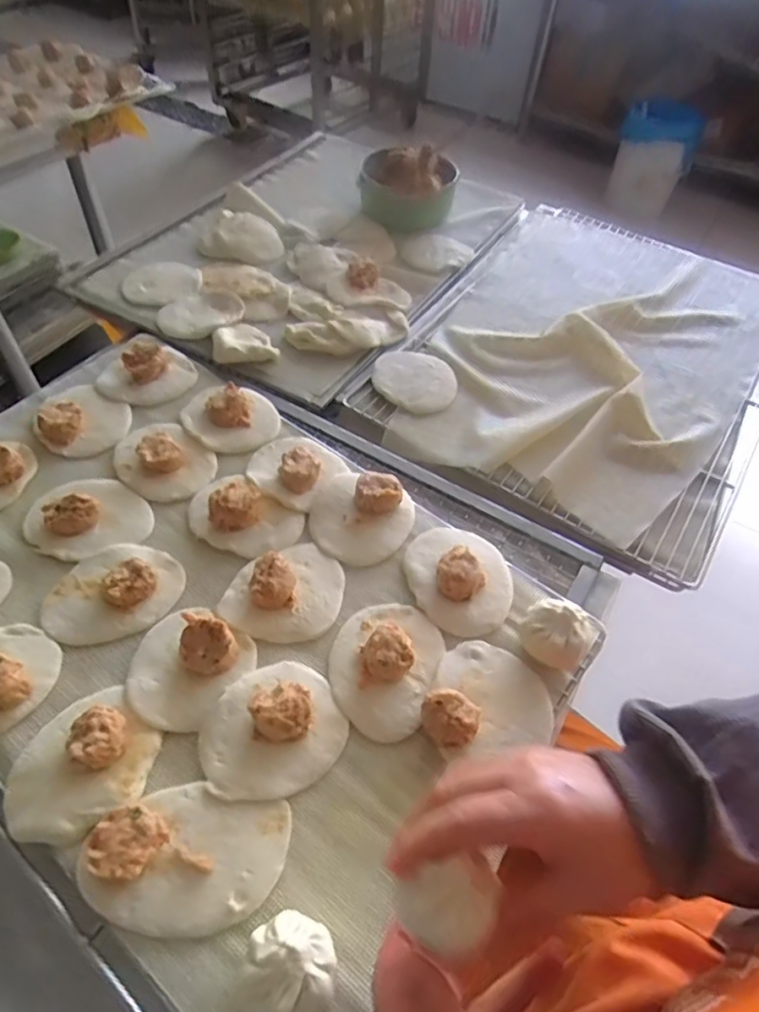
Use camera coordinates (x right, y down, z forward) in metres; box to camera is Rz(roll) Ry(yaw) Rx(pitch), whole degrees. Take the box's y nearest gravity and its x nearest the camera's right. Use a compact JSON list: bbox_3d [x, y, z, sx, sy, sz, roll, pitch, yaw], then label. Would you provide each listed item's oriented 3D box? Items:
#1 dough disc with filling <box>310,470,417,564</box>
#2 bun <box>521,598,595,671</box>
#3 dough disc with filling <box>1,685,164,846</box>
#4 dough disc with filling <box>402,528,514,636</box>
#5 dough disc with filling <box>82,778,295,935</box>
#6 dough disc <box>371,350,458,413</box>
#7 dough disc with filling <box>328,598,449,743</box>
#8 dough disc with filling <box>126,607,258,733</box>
[{"bbox_3d":[-0.017,0.006,0.539,0.089,0.030,0.087,2,52,-3],"label":"dough disc with filling"},{"bbox_3d":[0.136,0.097,0.463,0.051,0.044,0.047,2,52,-3],"label":"bun"},{"bbox_3d":[-0.199,0.167,0.394,0.083,0.022,0.096,35,57,21],"label":"dough disc with filling"},{"bbox_3d":[0.070,0.053,0.505,0.087,0.030,0.103,-4,52,-8],"label":"dough disc with filling"},{"bbox_3d":[-0.118,0.212,0.370,0.111,0.026,0.080,12,52,5],"label":"dough disc with filling"},{"bbox_3d":[0.040,-0.143,0.678,0.095,0.008,0.095,2,52,-3],"label":"dough disc"},{"bbox_3d":[0.004,0.111,0.452,0.079,0.025,0.104,19,53,11],"label":"dough disc with filling"},{"bbox_3d":[-0.145,0.110,0.442,0.081,0.028,0.087,29,55,18],"label":"dough disc with filling"}]

